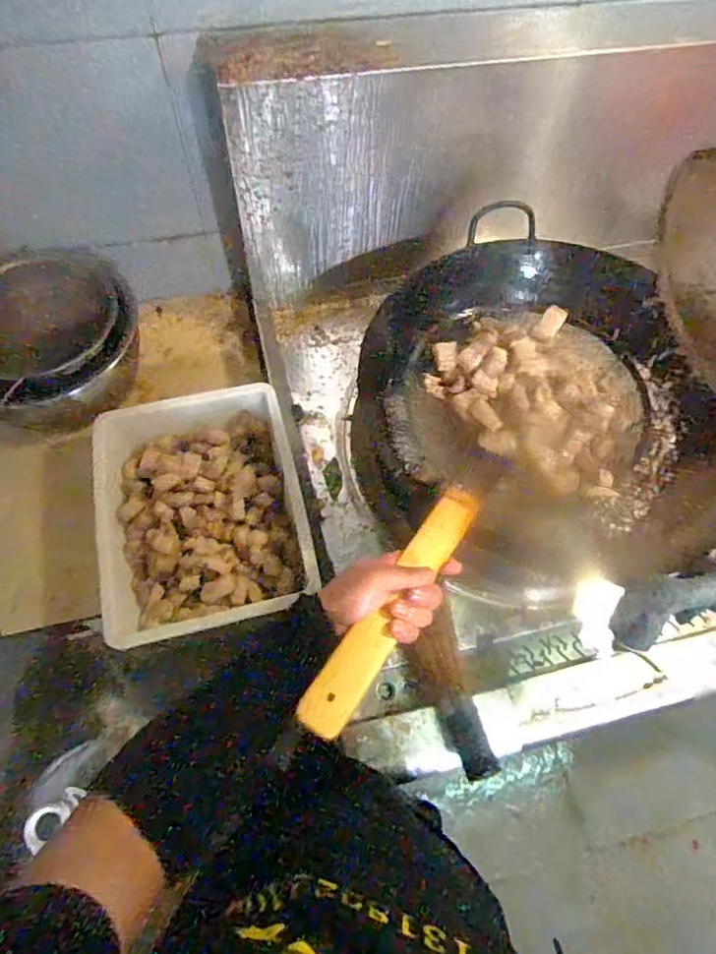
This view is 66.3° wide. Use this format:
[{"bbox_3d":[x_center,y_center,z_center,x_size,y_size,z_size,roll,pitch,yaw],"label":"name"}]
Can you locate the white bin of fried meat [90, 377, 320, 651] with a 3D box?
[{"bbox_3d":[-0.229,0.039,0.806,0.277,0.083,0.373,-13,64,-9],"label":"white bin of fried meat"}]

